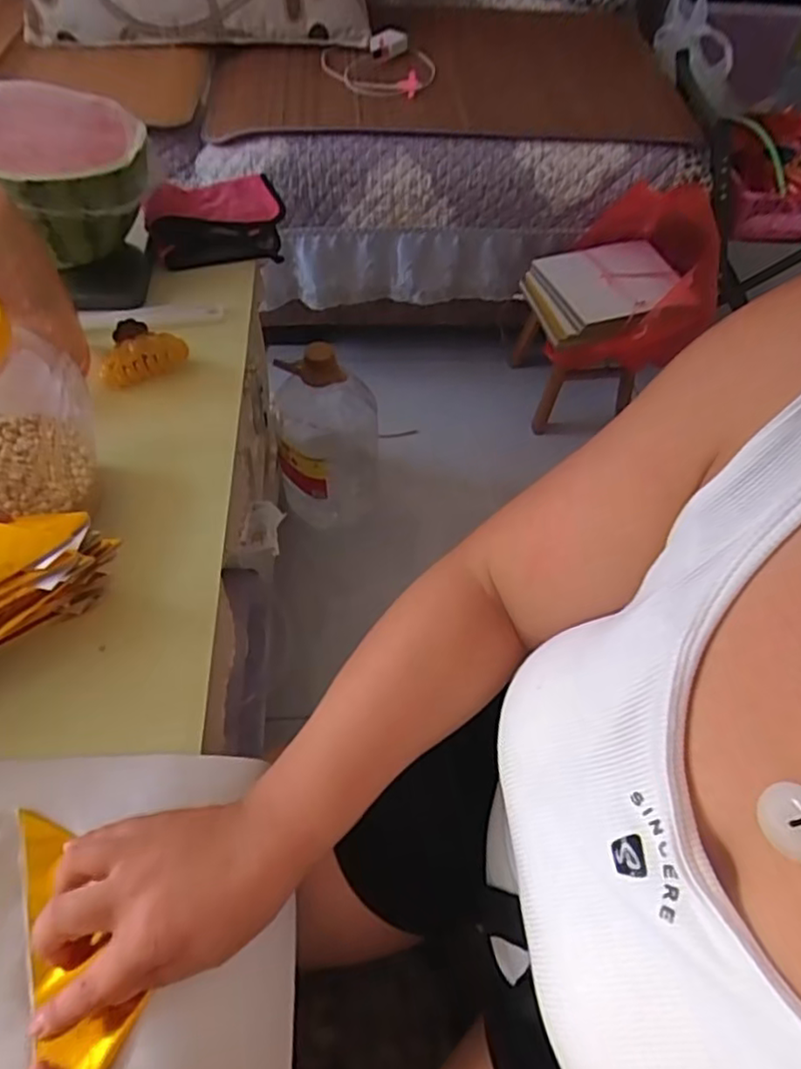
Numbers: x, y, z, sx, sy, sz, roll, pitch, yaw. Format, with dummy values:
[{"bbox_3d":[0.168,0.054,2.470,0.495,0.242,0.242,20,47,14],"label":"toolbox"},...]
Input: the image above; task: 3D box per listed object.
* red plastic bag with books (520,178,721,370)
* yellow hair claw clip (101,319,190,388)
[{"bbox_3d":[0.372,-0.442,1.127,0.271,0.195,0.284,-1,54,-4],"label":"red plastic bag with books"},{"bbox_3d":[-0.257,-0.183,0.648,0.085,0.033,0.047,-20,58,-16],"label":"yellow hair claw clip"}]

